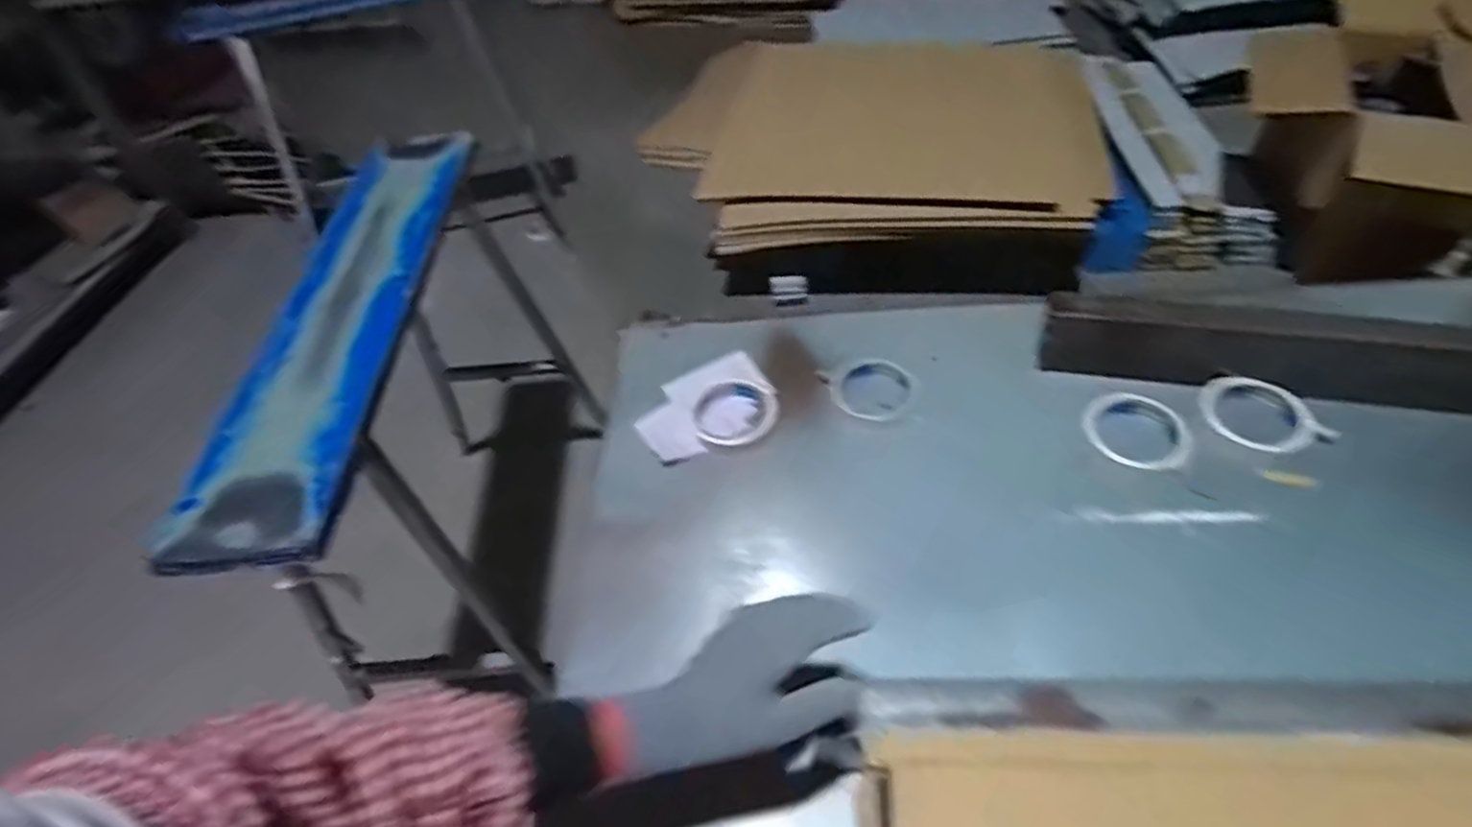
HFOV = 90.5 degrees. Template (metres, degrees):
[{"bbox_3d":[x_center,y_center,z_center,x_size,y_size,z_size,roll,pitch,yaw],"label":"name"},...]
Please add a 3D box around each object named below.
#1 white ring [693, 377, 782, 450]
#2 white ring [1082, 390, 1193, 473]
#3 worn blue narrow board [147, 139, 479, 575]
[{"bbox_3d":[-0.003,-0.009,0.793,0.091,0.020,0.088,-3,48,4],"label":"white ring"},{"bbox_3d":[0.396,0.017,0.720,0.099,0.013,0.084,34,60,31],"label":"white ring"},{"bbox_3d":[-0.563,-0.159,1.057,0.199,0.047,0.888,-6,48,2],"label":"worn blue narrow board"}]

